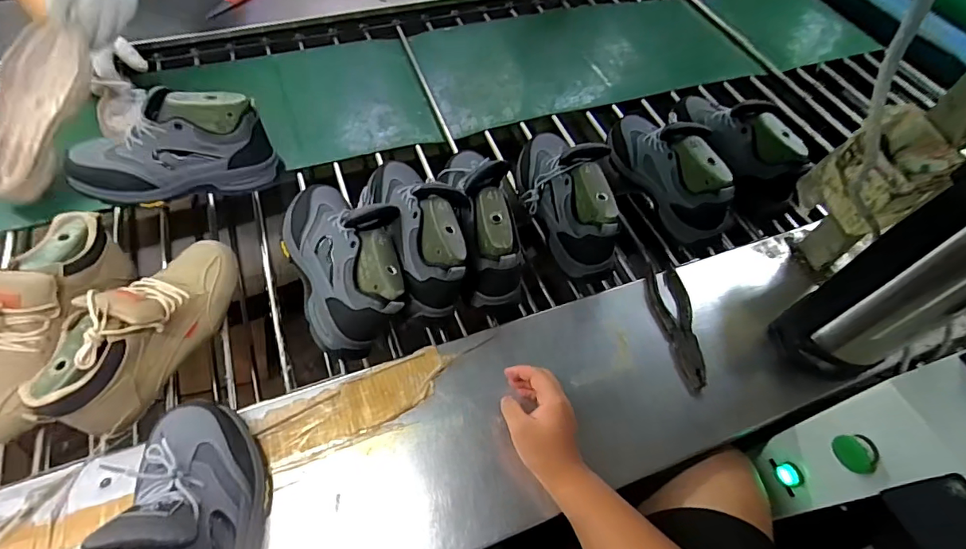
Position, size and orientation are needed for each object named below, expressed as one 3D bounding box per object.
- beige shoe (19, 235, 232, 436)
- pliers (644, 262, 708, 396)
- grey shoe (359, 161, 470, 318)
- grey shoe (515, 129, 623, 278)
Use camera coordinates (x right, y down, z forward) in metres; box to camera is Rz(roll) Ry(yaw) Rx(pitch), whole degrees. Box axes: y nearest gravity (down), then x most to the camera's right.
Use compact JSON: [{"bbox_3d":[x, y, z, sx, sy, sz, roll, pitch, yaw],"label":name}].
[{"bbox_3d":[-0.414,0.057,0.598,0.088,0.116,0.262,13,58,3],"label":"beige shoe"},{"bbox_3d":[0.269,0.067,0.658,0.054,0.021,0.183,-5,54,-6],"label":"pliers"},{"bbox_3d":[-0.091,-0.079,0.698,0.122,0.126,0.274,-19,62,-15],"label":"grey shoe"},{"bbox_3d":[0.127,-0.134,0.747,0.106,0.129,0.262,-5,59,-7],"label":"grey shoe"}]

